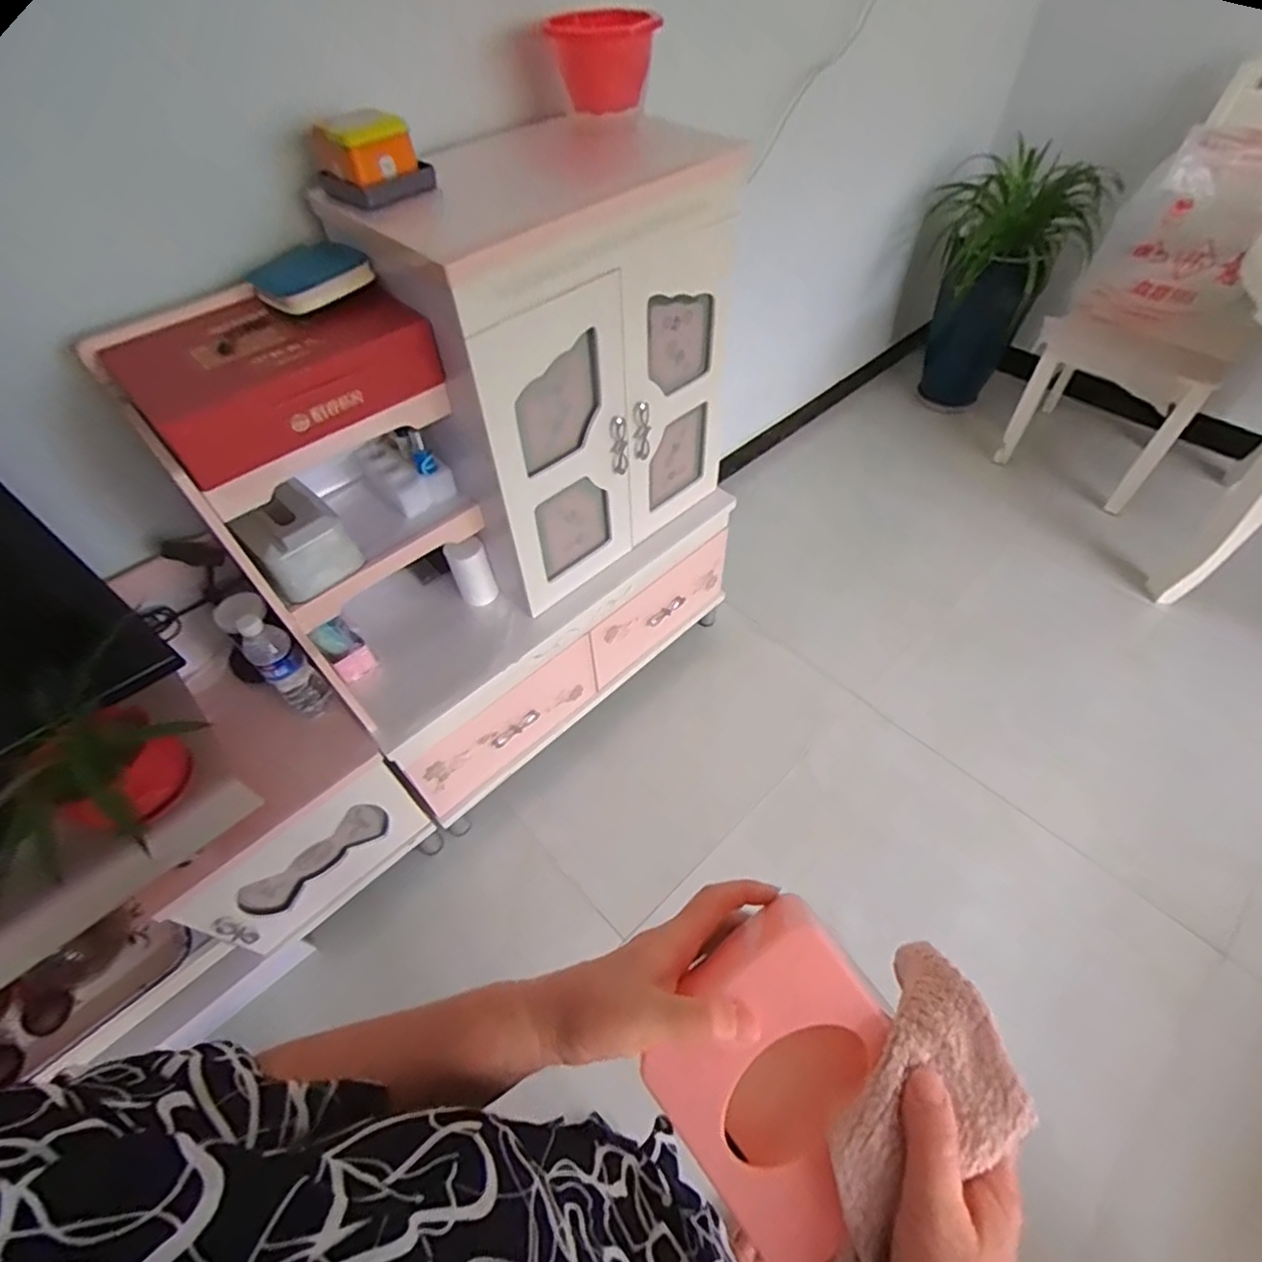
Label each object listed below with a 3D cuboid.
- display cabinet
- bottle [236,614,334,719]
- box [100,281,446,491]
[{"bbox_3d":[-0.205,-0.221,1.090,0.371,0.903,0.829,34,61,25],"label":"display cabinet"},{"bbox_3d":[-0.525,0.056,0.942,0.053,0.211,0.059,36,62,26],"label":"bottle"},{"bbox_3d":[-0.401,-0.306,0.724,0.309,0.097,0.194,-38,60,-24],"label":"box"}]

